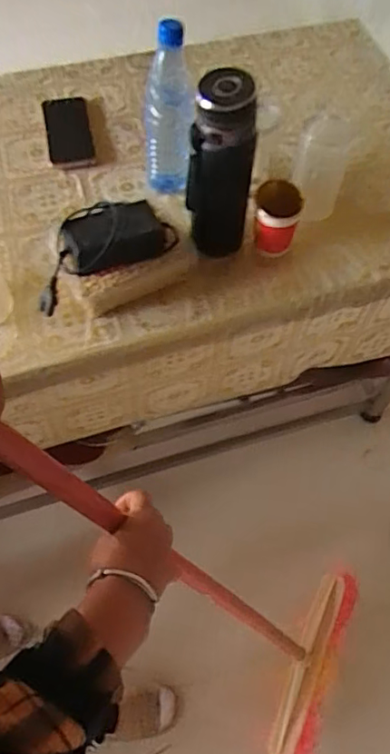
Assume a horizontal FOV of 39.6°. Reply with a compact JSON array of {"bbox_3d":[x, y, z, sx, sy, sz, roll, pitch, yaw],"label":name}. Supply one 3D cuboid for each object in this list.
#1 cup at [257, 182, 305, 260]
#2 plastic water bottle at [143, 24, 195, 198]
[{"bbox_3d":[0.114,-0.218,0.763,0.064,0.085,0.067,1,60,-1],"label":"cup"},{"bbox_3d":[-0.038,-0.374,0.776,0.070,0.228,0.060,-2,60,-3],"label":"plastic water bottle"}]

